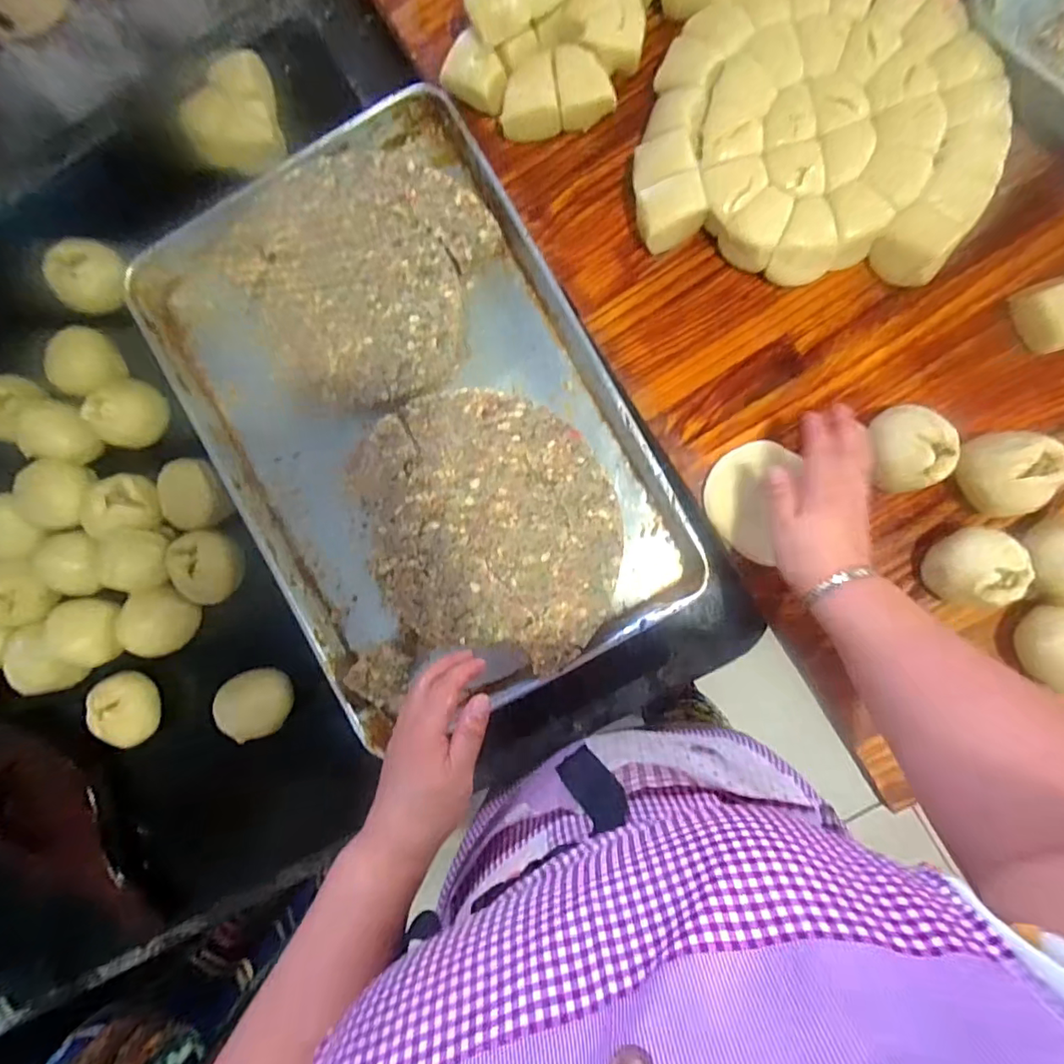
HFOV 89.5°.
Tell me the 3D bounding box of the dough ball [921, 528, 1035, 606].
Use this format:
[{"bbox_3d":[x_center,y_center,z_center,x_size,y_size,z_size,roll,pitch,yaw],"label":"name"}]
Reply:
[{"bbox_3d":[0.400,0.031,0.490,0.061,0.061,0.067,0,90,0],"label":"dough ball"}]

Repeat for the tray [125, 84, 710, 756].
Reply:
[{"bbox_3d":[-0.125,-0.115,0.573,0.401,0.085,0.592,-29,84,4],"label":"tray"}]

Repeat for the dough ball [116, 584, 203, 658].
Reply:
[{"bbox_3d":[-0.417,0.099,0.601,0.069,0.052,0.076,43,91,0],"label":"dough ball"}]

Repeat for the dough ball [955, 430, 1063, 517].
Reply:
[{"bbox_3d":[0.431,-0.051,0.492,0.069,0.062,0.070,0,90,0],"label":"dough ball"}]

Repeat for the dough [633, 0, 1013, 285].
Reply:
[{"bbox_3d":[0.269,-0.381,0.506,0.312,0.053,0.275,13,90,0],"label":"dough"}]

